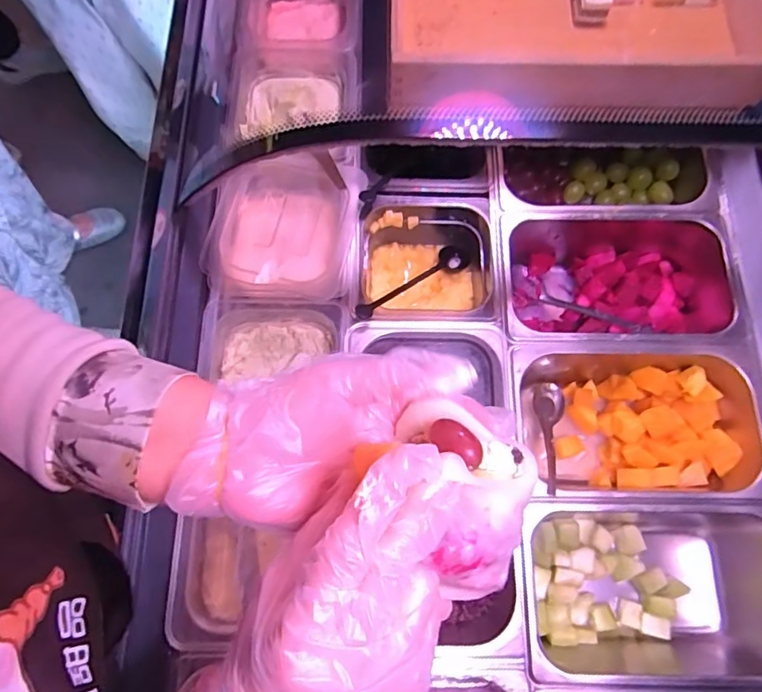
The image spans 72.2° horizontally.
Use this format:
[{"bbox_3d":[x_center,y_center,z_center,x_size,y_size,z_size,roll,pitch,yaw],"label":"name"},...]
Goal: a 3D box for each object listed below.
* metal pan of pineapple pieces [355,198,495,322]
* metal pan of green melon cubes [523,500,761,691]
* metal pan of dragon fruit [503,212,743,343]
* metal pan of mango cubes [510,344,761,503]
[{"bbox_3d":[0.050,-0.093,0.628,0.155,0.083,0.148,1,73,0],"label":"metal pan of pineapple pieces"},{"bbox_3d":[0.274,0.239,0.523,0.276,0.106,0.154,0,73,0],"label":"metal pan of green melon cubes"},{"bbox_3d":[0.269,-0.069,0.625,0.260,0.090,0.158,0,73,0],"label":"metal pan of dragon fruit"},{"bbox_3d":[0.274,0.089,0.571,0.266,0.097,0.157,1,73,0],"label":"metal pan of mango cubes"}]

